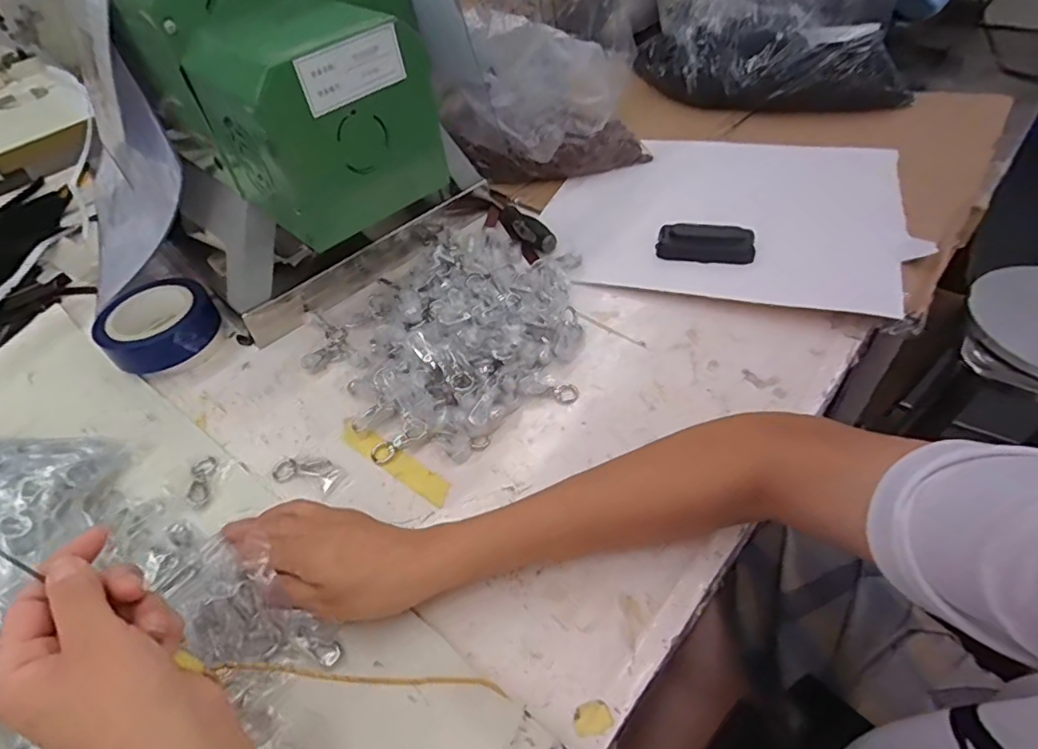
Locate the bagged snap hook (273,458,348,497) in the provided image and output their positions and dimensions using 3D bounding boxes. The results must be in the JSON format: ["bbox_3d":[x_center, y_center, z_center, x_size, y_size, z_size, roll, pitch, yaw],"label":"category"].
[{"bbox_3d":[-0.195,0.089,0.526,0.070,0.008,0.031,16,50,19],"label":"bagged snap hook"}]

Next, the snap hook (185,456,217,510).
[{"bbox_3d":[-0.296,0.099,0.530,0.021,0.007,0.059,-11,47,-5],"label":"snap hook"}]

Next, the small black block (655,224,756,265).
[{"bbox_3d":[0.219,-0.153,0.672,0.108,0.040,0.037,11,49,15],"label":"small black block"}]

